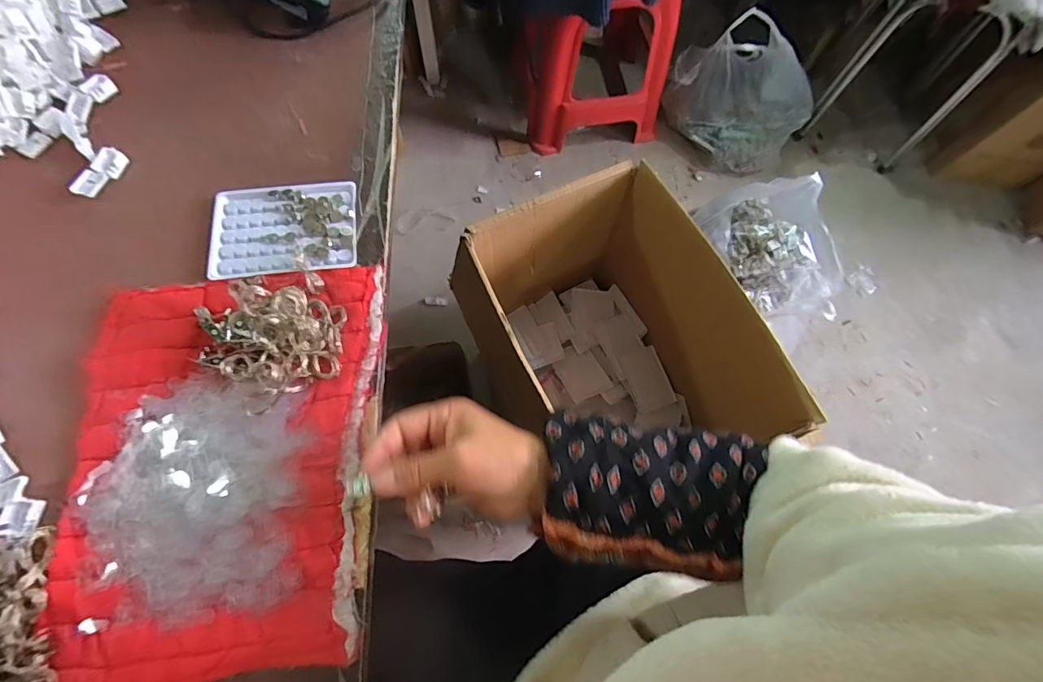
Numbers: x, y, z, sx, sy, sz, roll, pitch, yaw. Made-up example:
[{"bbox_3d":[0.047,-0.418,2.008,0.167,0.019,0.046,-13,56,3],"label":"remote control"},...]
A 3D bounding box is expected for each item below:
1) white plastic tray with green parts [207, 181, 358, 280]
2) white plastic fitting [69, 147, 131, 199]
[{"bbox_3d":[-0.222,-0.104,0.438,0.132,0.012,0.093,-5,70,-5],"label":"white plastic tray with green parts"},{"bbox_3d":[-0.404,-0.161,0.449,0.019,0.014,0.057,19,70,4],"label":"white plastic fitting"}]

